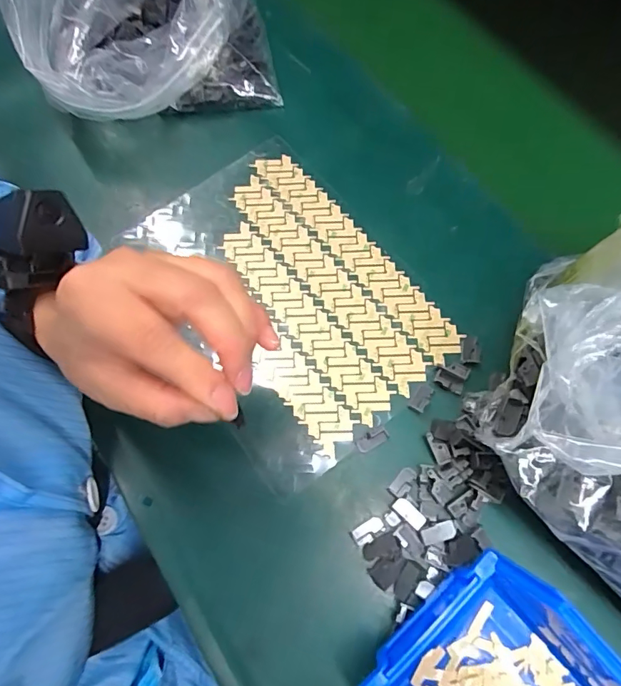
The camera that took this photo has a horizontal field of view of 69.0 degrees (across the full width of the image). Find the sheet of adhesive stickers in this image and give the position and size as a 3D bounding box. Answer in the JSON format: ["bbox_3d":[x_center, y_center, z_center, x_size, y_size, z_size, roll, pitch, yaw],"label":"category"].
[{"bbox_3d":[-0.020,-0.040,0.347,0.162,0.004,0.244,-36,74,-10],"label":"sheet of adhesive stickers"}]

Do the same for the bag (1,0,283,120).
[{"bbox_3d":[-0.140,-0.277,0.381,0.194,0.110,0.166,-15,70,-3],"label":"bag"}]

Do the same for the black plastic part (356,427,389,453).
[{"bbox_3d":[0.042,0.066,0.305,0.023,0.004,0.010,-29,71,-8],"label":"black plastic part"}]

